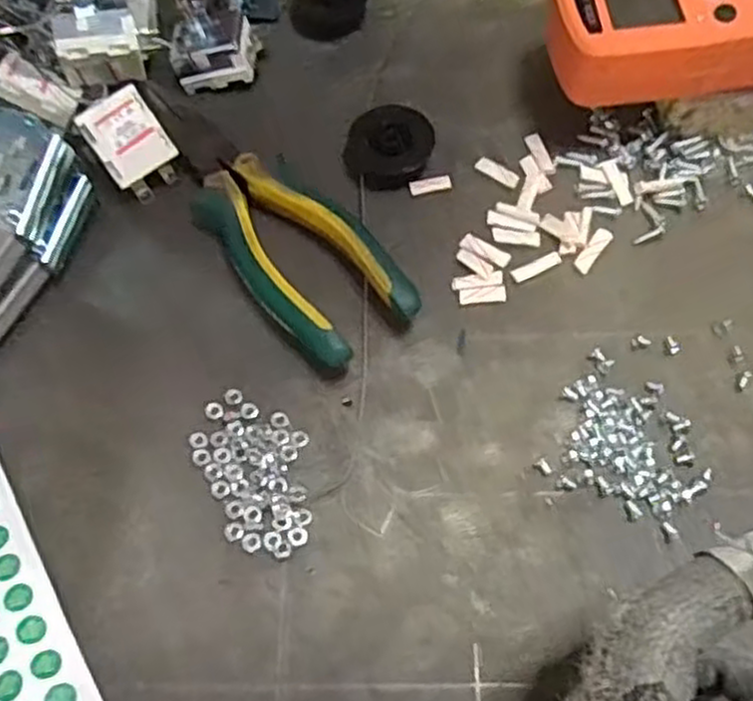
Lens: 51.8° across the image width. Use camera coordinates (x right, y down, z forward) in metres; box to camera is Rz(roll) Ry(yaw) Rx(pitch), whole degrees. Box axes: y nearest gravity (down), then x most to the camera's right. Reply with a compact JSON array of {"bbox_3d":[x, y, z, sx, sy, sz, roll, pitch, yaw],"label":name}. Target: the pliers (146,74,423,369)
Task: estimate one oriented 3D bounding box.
[{"bbox_3d":[-0.052,-0.062,0.342,0.054,0.025,0.173,-35,67,-13],"label":"pliers"}]

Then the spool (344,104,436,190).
[{"bbox_3d":[0.006,-0.093,0.357,0.035,0.017,0.038,-1,63,3],"label":"spool"}]

